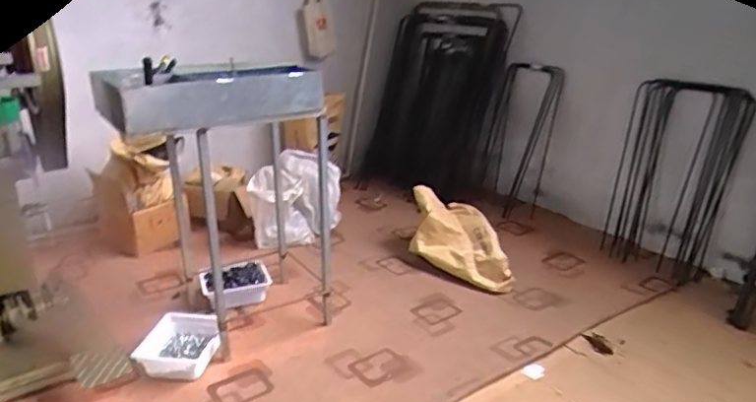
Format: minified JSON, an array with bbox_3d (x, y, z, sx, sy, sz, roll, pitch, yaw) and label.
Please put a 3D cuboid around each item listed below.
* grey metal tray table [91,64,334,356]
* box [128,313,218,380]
[{"bbox_3d":[-0.450,0.011,1.745,0.655,0.843,0.345,-8,22,-24],"label":"grey metal tray table"},{"bbox_3d":[-0.645,0.475,1.789,0.253,0.098,0.238,1,21,5],"label":"box"}]

